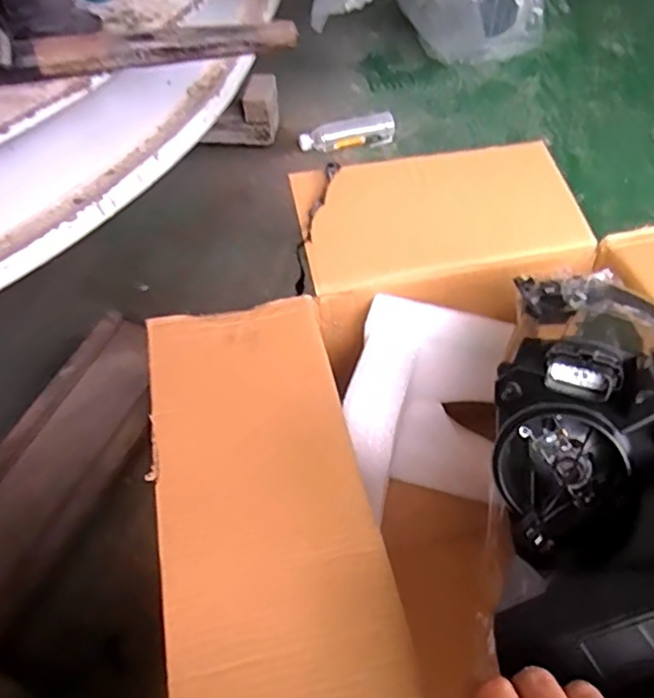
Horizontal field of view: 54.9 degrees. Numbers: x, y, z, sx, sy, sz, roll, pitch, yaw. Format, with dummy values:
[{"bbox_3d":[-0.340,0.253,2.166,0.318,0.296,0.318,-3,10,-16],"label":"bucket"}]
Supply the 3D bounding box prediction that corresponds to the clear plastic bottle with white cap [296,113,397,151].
[{"bbox_3d":[0.046,-0.460,1.362,0.212,0.052,0.055,-14,52,-7],"label":"clear plastic bottle with white cap"}]

